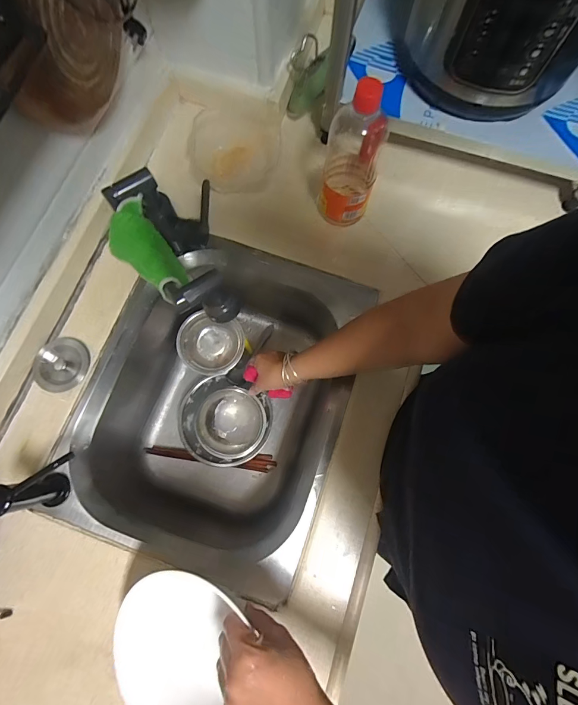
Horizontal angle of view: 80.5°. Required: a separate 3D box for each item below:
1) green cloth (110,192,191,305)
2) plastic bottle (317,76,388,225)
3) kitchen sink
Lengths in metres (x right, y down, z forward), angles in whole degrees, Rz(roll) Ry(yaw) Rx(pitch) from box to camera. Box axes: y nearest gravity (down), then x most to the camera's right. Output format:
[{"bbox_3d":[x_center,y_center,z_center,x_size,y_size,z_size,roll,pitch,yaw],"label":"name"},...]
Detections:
[{"bbox_3d":[-0.179,-0.135,0.449,0.134,0.067,0.072,41,78,10],"label":"green cloth"},{"bbox_3d":[0.095,-0.294,0.522,0.077,0.223,0.088,10,75,3],"label":"plastic bottle"},{"bbox_3d":[-0.133,0.081,0.643,0.391,0.210,0.498,15,75,4],"label":"kitchen sink"}]

